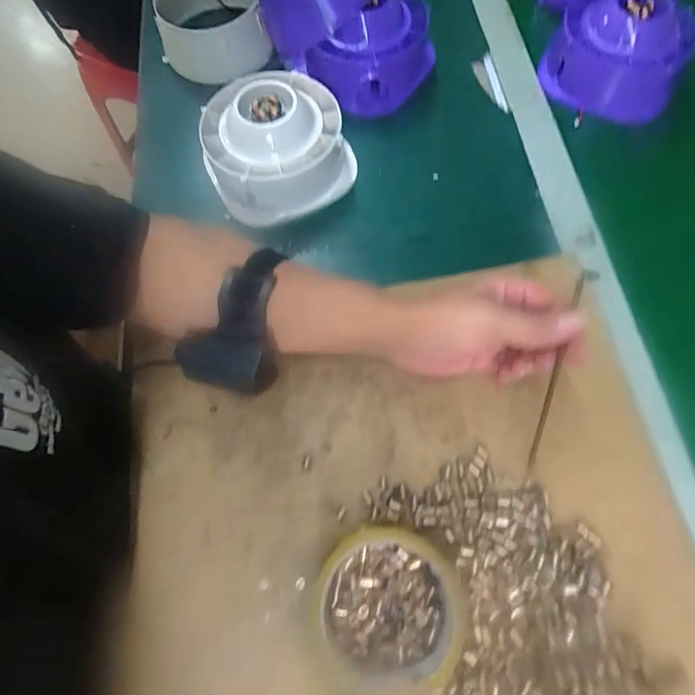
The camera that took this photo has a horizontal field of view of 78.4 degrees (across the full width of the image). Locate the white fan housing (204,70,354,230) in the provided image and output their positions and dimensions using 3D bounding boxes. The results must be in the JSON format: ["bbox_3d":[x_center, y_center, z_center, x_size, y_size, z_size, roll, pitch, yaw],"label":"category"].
[{"bbox_3d":[-0.068,-0.197,0.402,0.135,0.063,0.128,-21,71,-6],"label":"white fan housing"}]

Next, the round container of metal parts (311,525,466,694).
[{"bbox_3d":[0.026,0.171,0.276,0.095,0.026,0.097,0,70,1],"label":"round container of metal parts"}]

